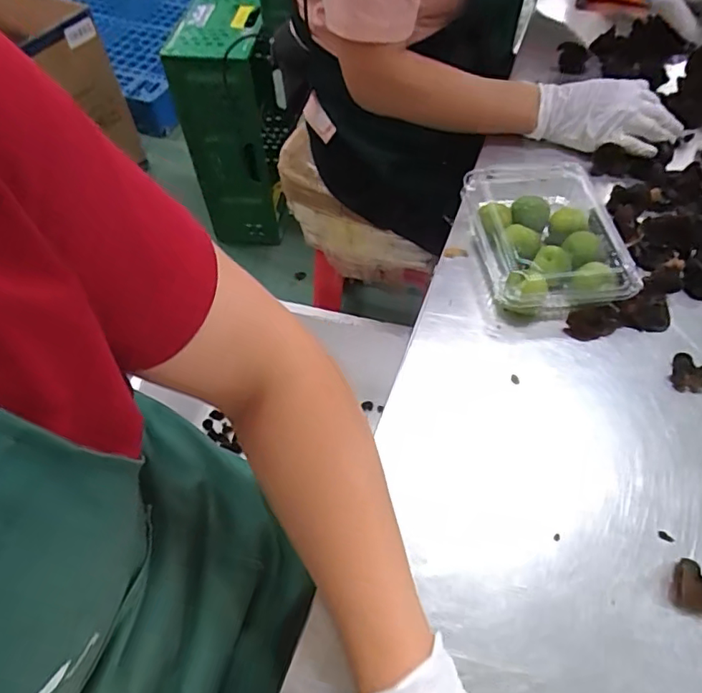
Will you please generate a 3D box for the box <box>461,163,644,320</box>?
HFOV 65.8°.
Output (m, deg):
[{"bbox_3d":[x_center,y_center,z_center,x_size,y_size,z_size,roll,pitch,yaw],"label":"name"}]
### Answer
[{"bbox_3d":[0.193,-0.114,0.546,0.138,0.051,0.191,-4,55,-2],"label":"box"}]

